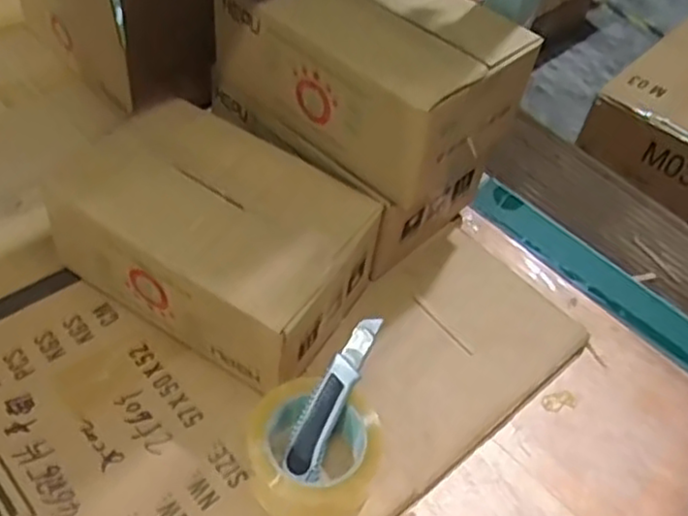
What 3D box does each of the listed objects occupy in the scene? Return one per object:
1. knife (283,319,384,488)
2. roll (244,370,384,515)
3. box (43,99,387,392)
[{"bbox_3d":[-0.009,0.113,0.584,0.030,0.013,0.140,26,84,15],"label":"knife"},{"bbox_3d":[-0.027,0.158,0.584,0.105,0.052,0.099,4,50,-5],"label":"roll"},{"bbox_3d":[-0.121,-0.020,0.672,0.267,0.122,0.176,27,52,14],"label":"box"}]

